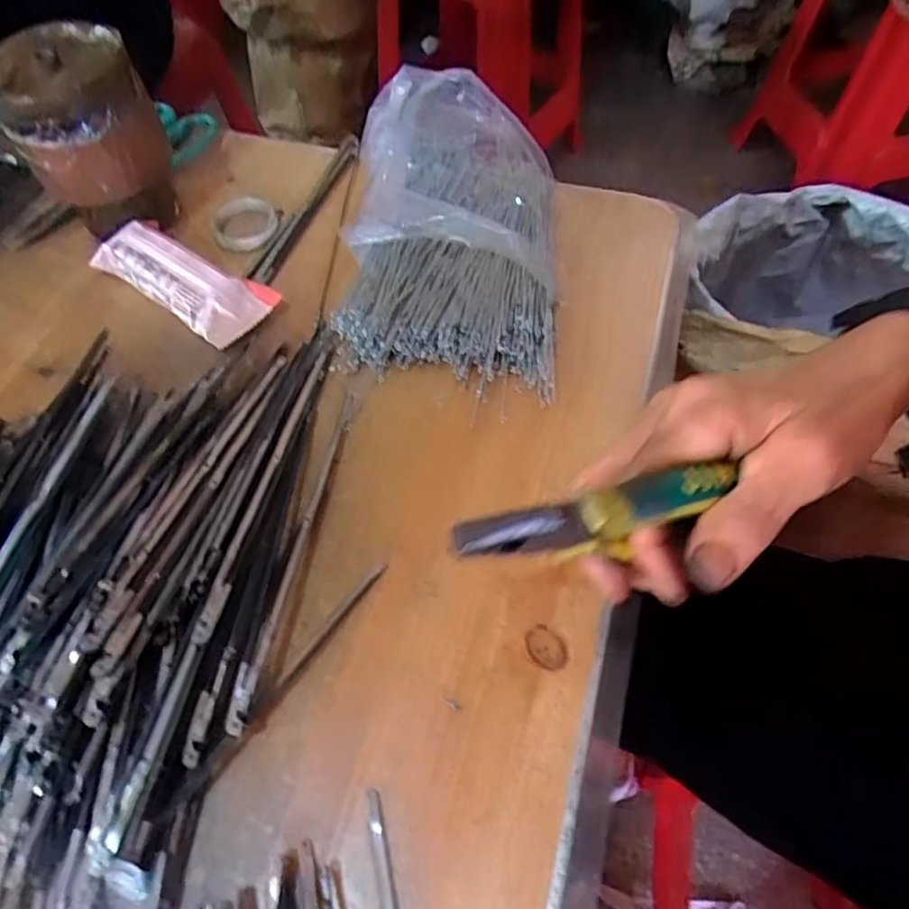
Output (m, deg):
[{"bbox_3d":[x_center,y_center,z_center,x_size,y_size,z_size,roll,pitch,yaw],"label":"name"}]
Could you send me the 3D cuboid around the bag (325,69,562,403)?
[{"bbox_3d":[-0.001,-0.153,0.388,0.133,0.067,0.225,3,57,4],"label":"bag"}]

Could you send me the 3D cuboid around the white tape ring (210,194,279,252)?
[{"bbox_3d":[-0.150,-0.164,0.435,0.043,0.013,0.049,0,57,2],"label":"white tape ring"}]

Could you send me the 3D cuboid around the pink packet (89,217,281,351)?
[{"bbox_3d":[-0.174,-0.114,0.393,0.120,0.028,0.050,29,63,19],"label":"pink packet"}]

